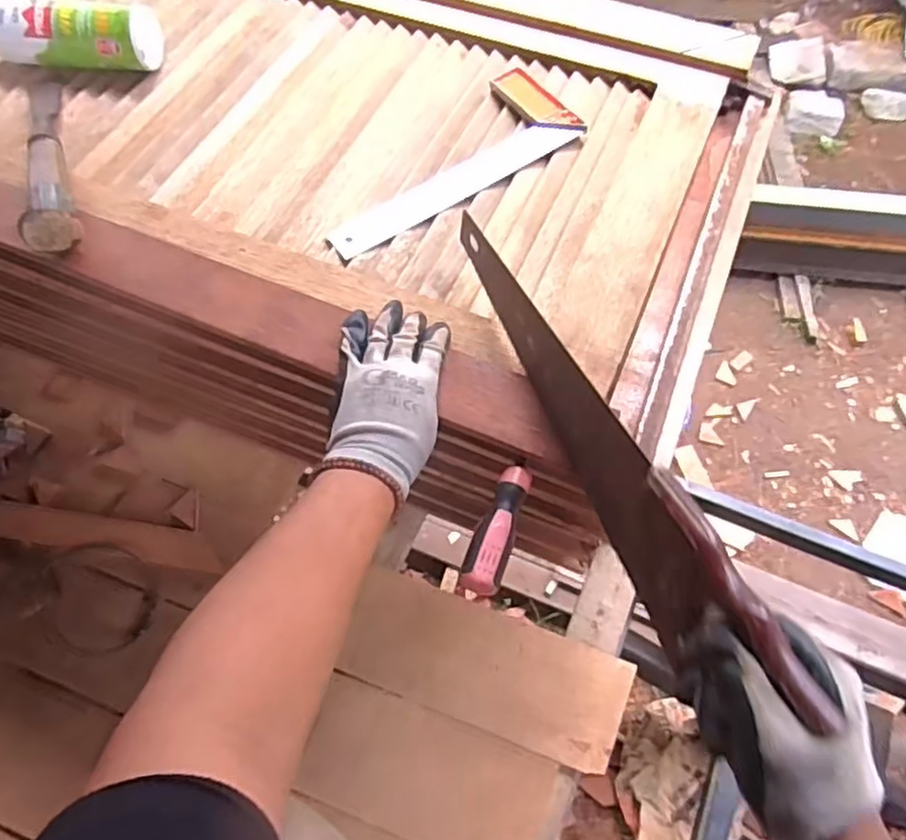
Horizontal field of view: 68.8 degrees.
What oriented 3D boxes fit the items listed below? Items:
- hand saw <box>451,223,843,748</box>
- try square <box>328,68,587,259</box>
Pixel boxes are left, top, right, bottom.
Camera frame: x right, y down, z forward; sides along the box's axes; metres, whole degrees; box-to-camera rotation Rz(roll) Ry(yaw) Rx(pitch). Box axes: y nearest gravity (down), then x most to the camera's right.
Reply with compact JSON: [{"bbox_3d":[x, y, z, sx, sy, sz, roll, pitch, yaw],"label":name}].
[{"bbox_3d":[0.096,0.010,0.480,0.027,0.090,0.435,-20,54,-10],"label":"hand saw"},{"bbox_3d":[-0.012,-0.275,0.693,0.298,0.025,0.109,-33,66,-16],"label":"try square"}]

